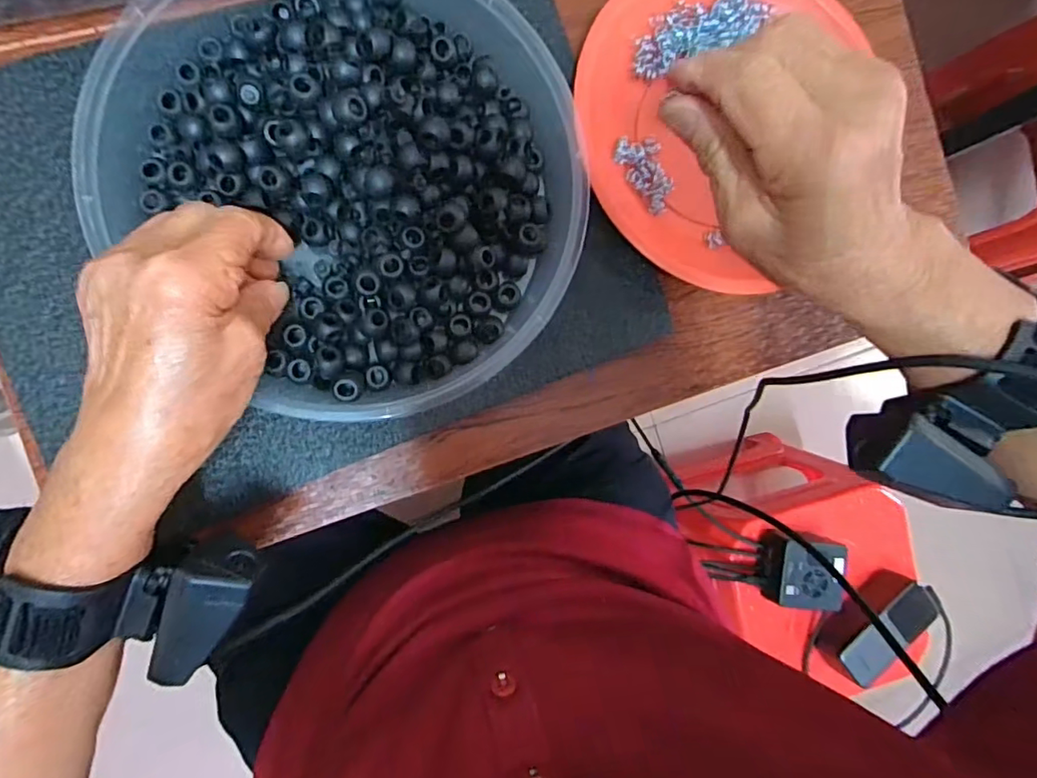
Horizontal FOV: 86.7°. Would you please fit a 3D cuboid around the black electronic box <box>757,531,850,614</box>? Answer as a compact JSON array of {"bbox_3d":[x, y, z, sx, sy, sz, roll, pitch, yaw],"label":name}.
[{"bbox_3d":[0.313,0.200,0.604,0.079,0.048,0.074,11,89,-10],"label":"black electronic box"}]

